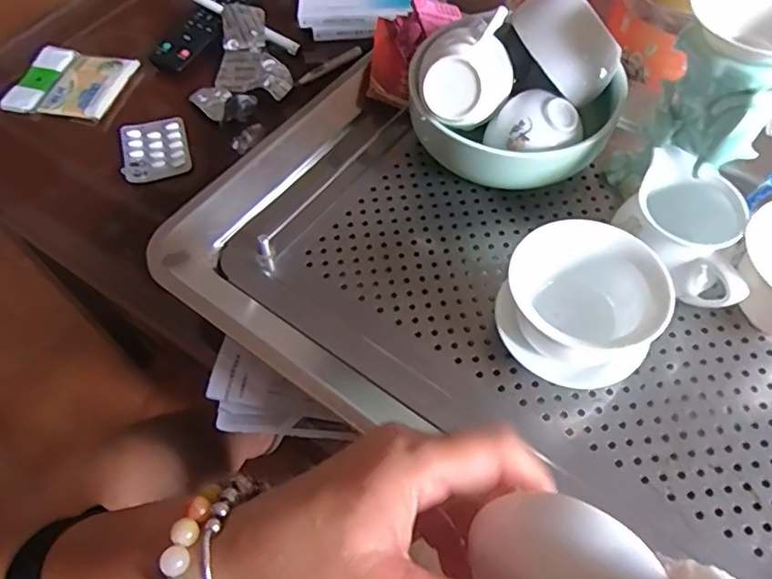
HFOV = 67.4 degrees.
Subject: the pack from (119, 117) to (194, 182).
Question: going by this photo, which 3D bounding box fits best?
[{"bbox_3d":[-0.224,-0.139,0.564,0.061,0.012,0.074,-13,59,-12],"label":"pack"}]

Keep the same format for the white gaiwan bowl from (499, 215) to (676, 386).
[{"bbox_3d":[0.124,0.013,0.371,0.082,0.070,0.091,-39,65,-21],"label":"white gaiwan bowl"}]

